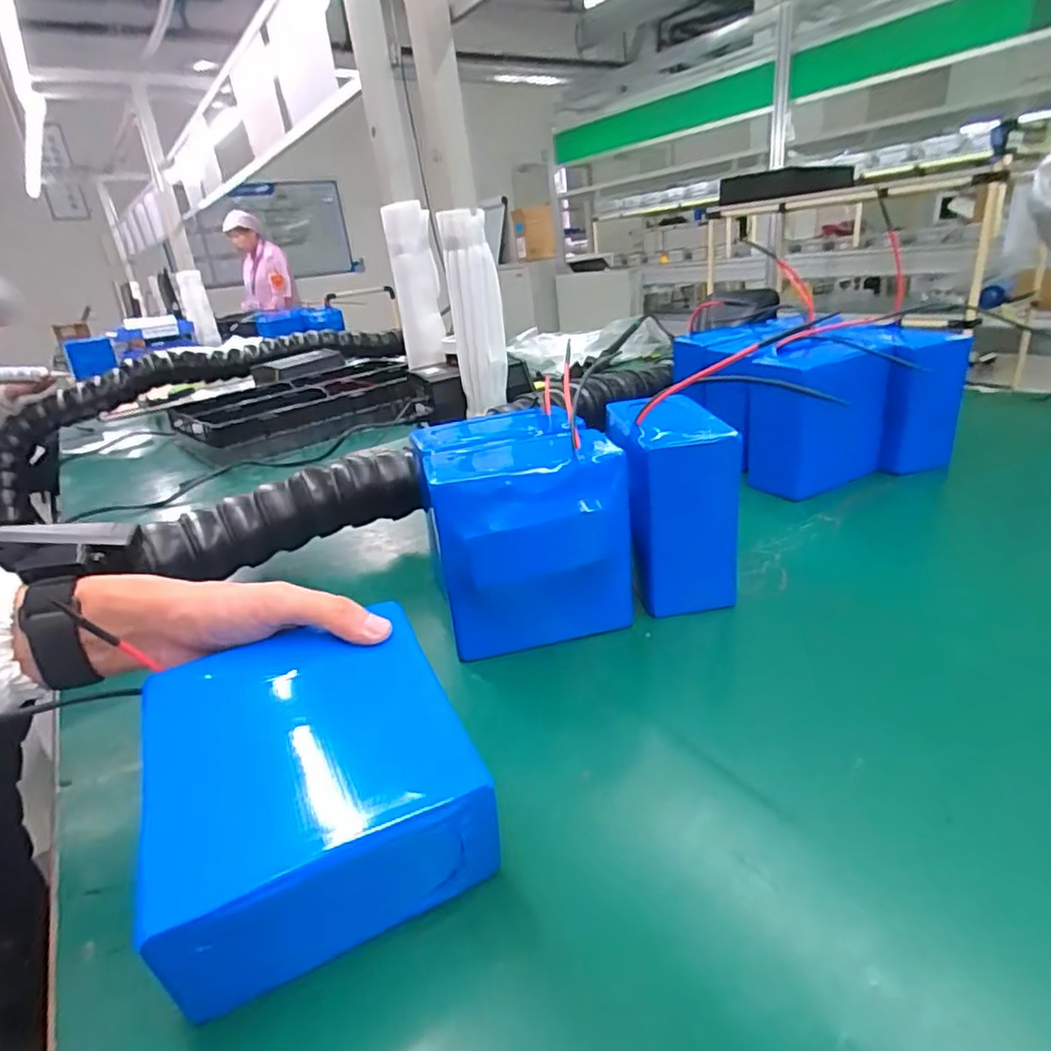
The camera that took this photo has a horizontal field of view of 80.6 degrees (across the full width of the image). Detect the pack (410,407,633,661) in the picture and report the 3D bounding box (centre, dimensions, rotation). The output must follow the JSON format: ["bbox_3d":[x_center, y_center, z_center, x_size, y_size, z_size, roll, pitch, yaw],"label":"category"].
[{"bbox_3d":[-0.006,-0.006,0.509,0.146,0.146,0.166,-10,24,-6],"label":"pack"}]

